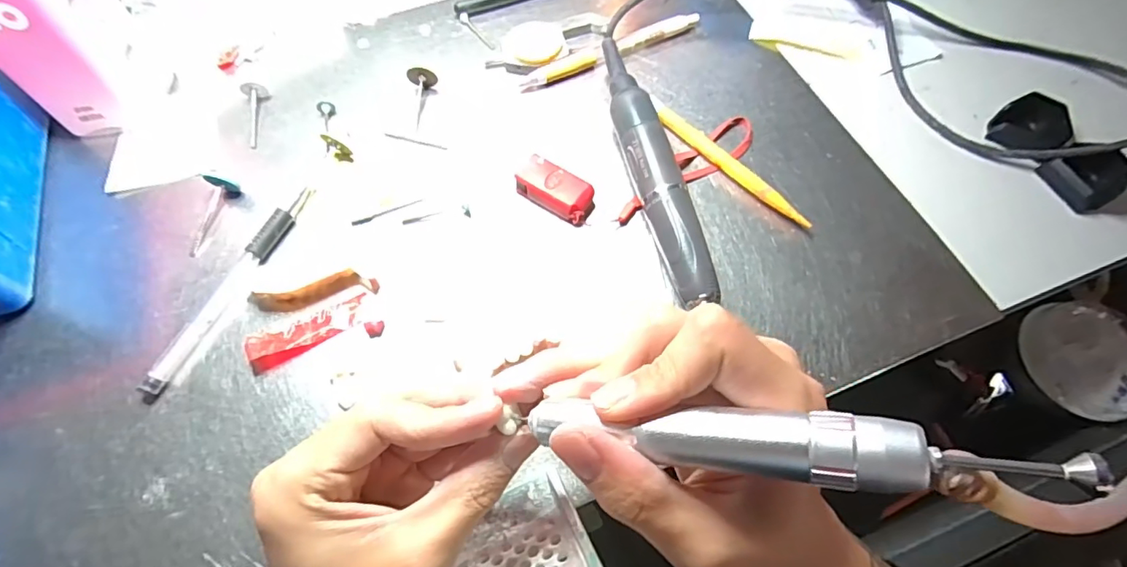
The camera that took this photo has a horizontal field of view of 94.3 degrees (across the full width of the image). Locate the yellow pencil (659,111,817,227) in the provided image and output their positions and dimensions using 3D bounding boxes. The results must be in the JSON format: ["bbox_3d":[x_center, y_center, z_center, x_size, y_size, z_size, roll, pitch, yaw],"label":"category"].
[{"bbox_3d":[0.099,-0.070,0.315,0.008,0.011,0.113,-38,70,-17],"label":"yellow pencil"}]

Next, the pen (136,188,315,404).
[{"bbox_3d":[-0.177,0.000,0.280,0.012,0.012,0.131,23,66,11],"label":"pen"}]

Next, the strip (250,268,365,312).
[{"bbox_3d":[-0.138,0.005,0.280,0.055,0.012,0.012,-13,64,-6],"label":"strip"}]

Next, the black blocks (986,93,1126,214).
[{"bbox_3d":[0.302,-0.081,0.318,0.038,0.021,0.077,-26,67,-12],"label":"black blocks"}]

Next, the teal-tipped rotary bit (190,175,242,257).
[{"bbox_3d":[-0.202,-0.039,0.299,0.014,0.014,0.047,4,64,2],"label":"teal-tipped rotary bit"}]

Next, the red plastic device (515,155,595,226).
[{"bbox_3d":[-0.004,-0.052,0.303,0.045,0.020,0.021,29,67,14],"label":"red plastic device"}]

